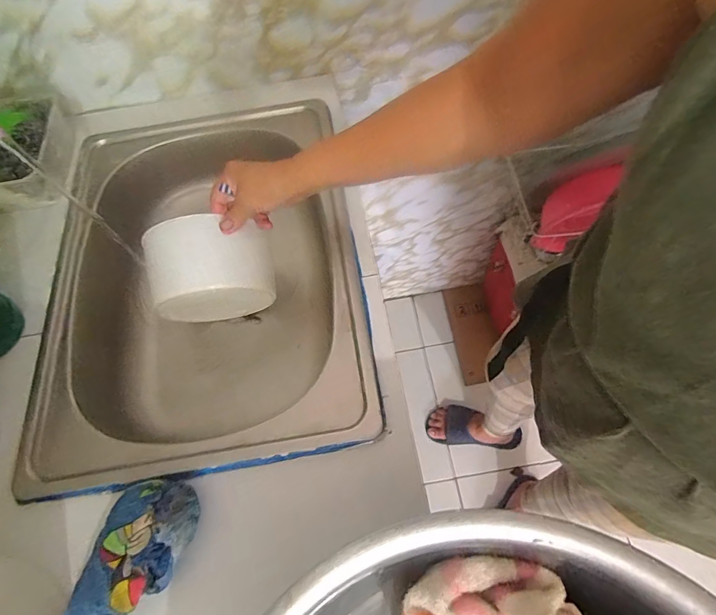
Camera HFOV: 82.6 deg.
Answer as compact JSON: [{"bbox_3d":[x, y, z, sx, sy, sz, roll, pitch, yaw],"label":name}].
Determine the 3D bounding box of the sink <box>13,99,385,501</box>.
[{"bbox_3d":[-0.201,-0.042,0.579,0.385,0.142,0.531,-9,64,-3],"label":"sink"}]

